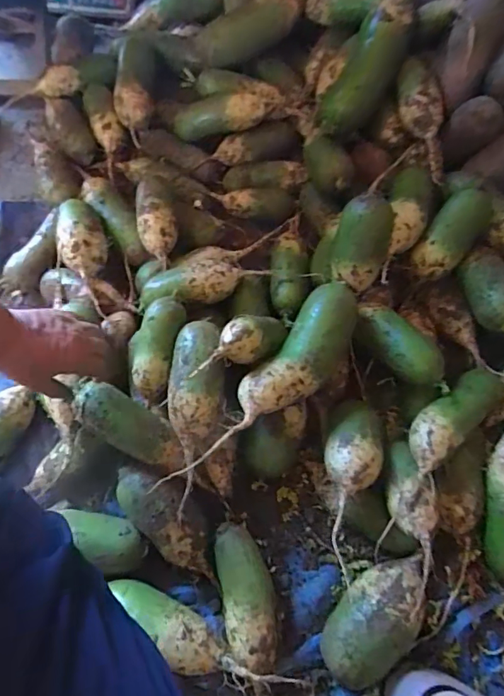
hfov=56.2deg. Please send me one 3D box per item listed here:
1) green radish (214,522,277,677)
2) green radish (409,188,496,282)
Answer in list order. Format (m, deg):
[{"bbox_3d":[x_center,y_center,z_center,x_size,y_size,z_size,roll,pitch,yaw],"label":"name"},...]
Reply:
[{"bbox_3d":[-0.006,0.291,0.563,0.059,0.061,0.154,-12,66,-2],"label":"green radish"},{"bbox_3d":[0.271,-0.154,0.647,0.061,0.057,0.129,30,106,3],"label":"green radish"}]

